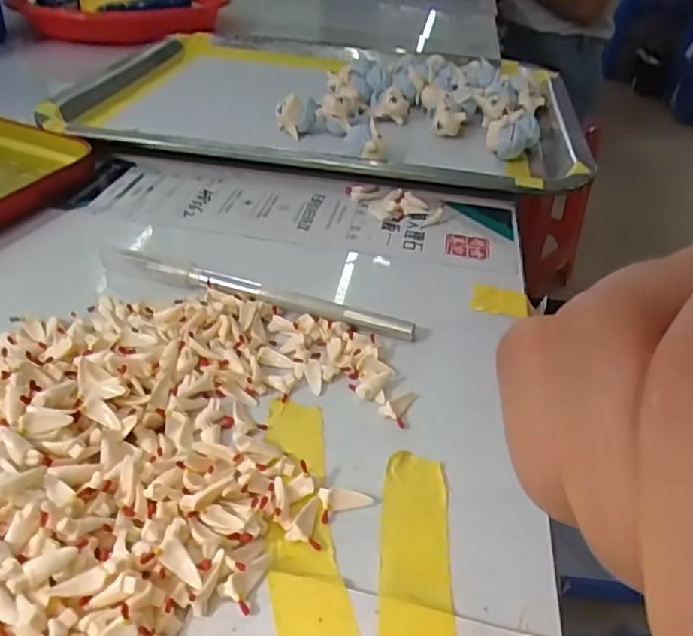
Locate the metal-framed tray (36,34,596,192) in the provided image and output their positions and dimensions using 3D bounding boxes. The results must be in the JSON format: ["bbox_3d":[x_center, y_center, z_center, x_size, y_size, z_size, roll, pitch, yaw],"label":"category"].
[{"bbox_3d":[-0.007,-0.170,0.450,0.352,0.033,0.243,13,38,11],"label":"metal-framed tray"}]

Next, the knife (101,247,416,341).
[{"bbox_3d":[-0.042,-0.012,0.256,0.144,0.009,0.011,12,38,10],"label":"knife"}]

